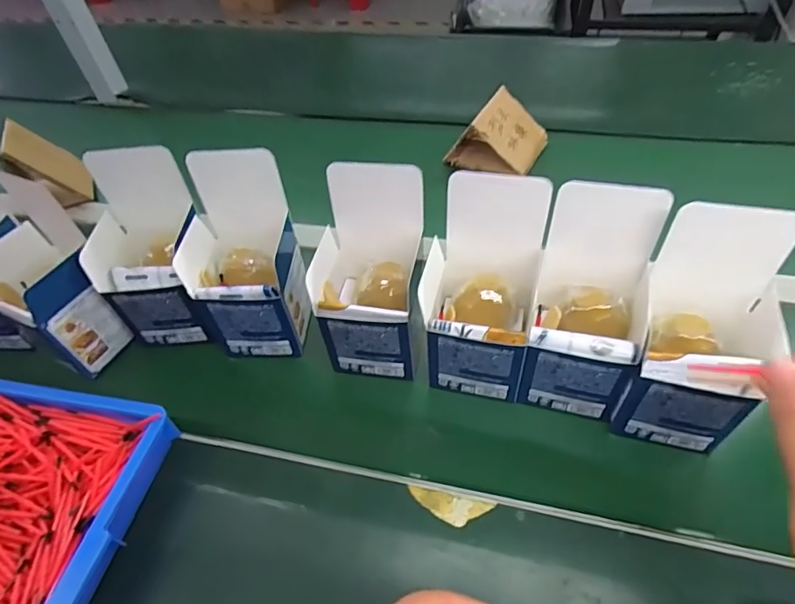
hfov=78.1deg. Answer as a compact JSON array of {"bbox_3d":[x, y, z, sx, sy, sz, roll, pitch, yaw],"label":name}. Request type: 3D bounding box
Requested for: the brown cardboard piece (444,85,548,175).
[{"bbox_3d":[0.141,-0.229,0.670,0.104,0.075,0.109,34,60,30],"label":"brown cardboard piece"}]

